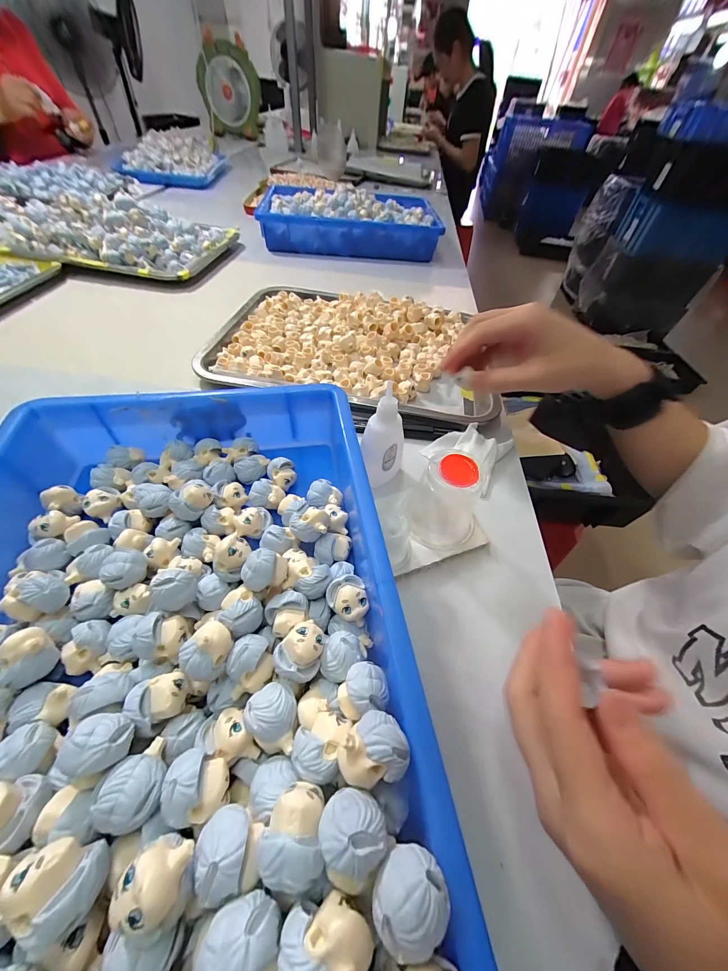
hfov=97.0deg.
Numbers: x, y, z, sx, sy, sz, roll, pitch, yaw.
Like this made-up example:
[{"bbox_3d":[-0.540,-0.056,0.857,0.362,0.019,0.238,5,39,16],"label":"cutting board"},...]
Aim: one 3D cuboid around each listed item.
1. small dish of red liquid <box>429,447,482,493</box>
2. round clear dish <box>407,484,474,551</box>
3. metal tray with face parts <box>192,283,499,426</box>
[{"bbox_3d":[0.062,-0.012,0.219,0.035,0.007,0.034,6,52,-2],"label":"small dish of red liquid"},{"bbox_3d":[0.062,0.027,0.269,0.055,0.010,0.058,13,52,4],"label":"round clear dish"},{"bbox_3d":[-0.015,-0.194,0.413,0.338,0.026,0.249,10,52,2],"label":"metal tray with face parts"}]

